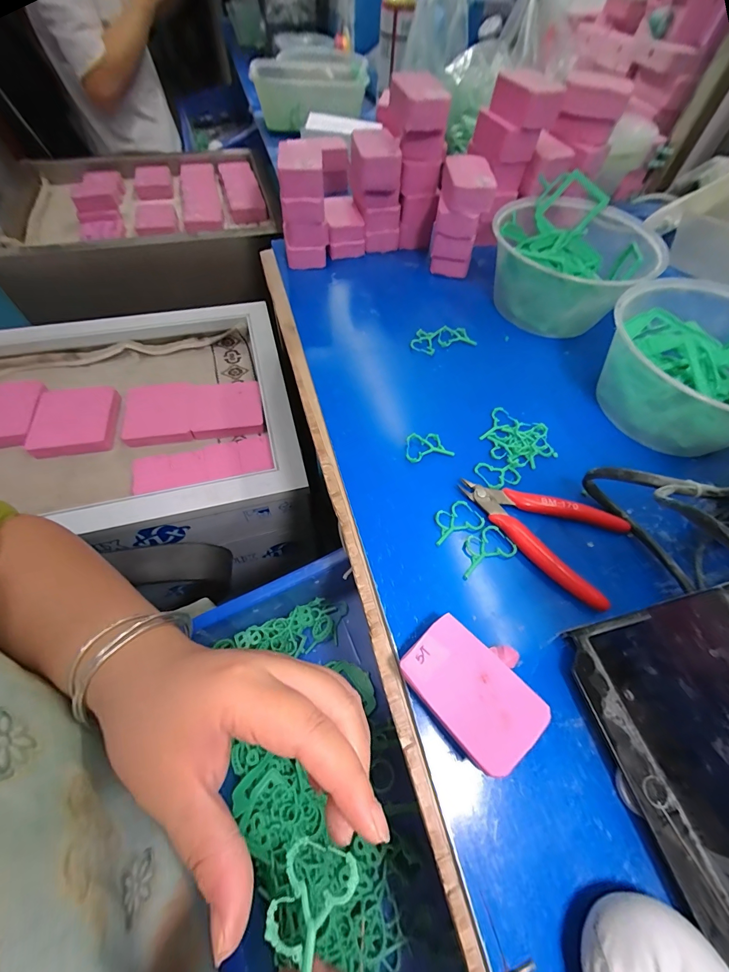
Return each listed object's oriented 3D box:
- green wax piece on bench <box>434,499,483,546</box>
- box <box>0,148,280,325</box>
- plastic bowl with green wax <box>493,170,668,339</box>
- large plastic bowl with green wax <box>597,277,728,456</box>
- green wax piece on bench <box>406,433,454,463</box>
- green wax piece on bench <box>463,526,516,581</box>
[{"bbox_3d":[0.067,0.026,0.272,0.041,0.004,0.025,-22,62,-15],"label":"green wax piece on bench"},{"bbox_3d":[-0.447,-0.527,0.747,0.491,0.131,0.376,-13,61,-11],"label":"box"},{"bbox_3d":[0.220,-0.240,0.397,0.156,0.089,0.156,1,59,-2],"label":"plastic bowl with green wax"},{"bbox_3d":[0.296,-0.103,0.322,0.144,0.079,0.148,1,59,-2],"label":"large plastic bowl with green wax"},{"bbox_3d":[0.053,-0.034,0.307,0.039,0.009,0.024,-11,60,-9],"label":"green wax piece on bench"},{"bbox_3d":[0.085,0.045,0.261,0.045,0.004,0.025,-22,62,-15],"label":"green wax piece on bench"}]

